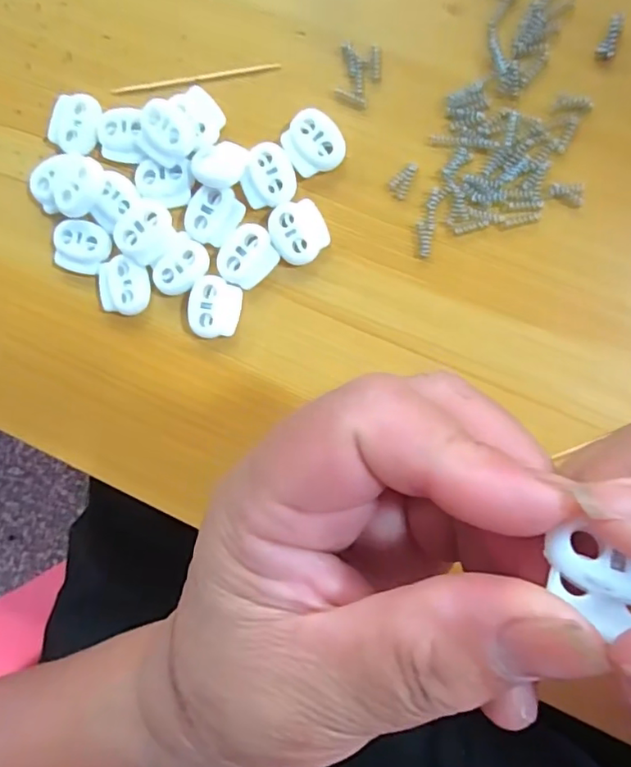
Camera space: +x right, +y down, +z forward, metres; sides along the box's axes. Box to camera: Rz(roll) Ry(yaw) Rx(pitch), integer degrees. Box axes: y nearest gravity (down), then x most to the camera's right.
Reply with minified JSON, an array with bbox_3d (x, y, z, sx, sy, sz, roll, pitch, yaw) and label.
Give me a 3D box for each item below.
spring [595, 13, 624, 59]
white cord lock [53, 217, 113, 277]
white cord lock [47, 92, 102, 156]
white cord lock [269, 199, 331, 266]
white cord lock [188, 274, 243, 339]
[{"bbox_3d":[0.096,-0.112,0.178,0.006,0.005,0.012,27,95,8],"label":"spring"},{"bbox_3d":[-0.087,-0.051,0.204,0.022,0.004,0.019,22,94,8],"label":"white cord lock"},{"bbox_3d":[-0.089,-0.097,0.206,0.020,0.005,0.022,22,94,8],"label":"white cord lock"},{"bbox_3d":[-0.006,-0.054,0.193,0.019,0.004,0.021,-34,85,8],"label":"white cord lock"},{"bbox_3d":[-0.036,-0.027,0.199,0.018,0.005,0.022,11,92,9],"label":"white cord lock"}]

